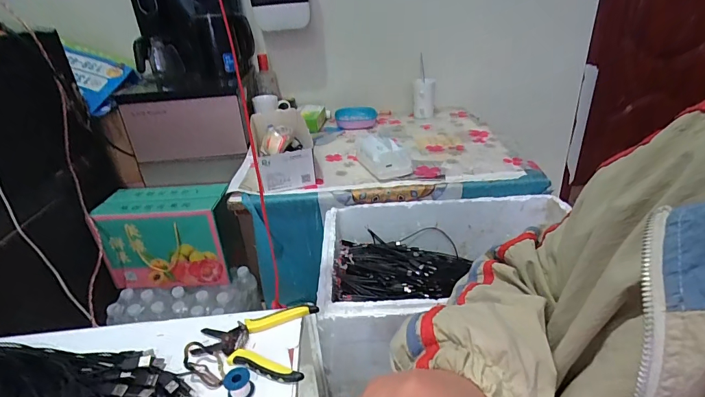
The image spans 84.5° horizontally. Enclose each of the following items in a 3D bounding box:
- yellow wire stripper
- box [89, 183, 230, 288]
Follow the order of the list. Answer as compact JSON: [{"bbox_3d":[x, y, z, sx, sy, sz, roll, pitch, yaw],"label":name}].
[{"bbox_3d":[-0.132,0.188,0.518,0.153,0.024,0.115,0,28,6],"label":"yellow wire stripper"},{"bbox_3d":[-0.505,0.104,1.098,0.320,0.234,0.154,-2,28,1],"label":"box"}]

